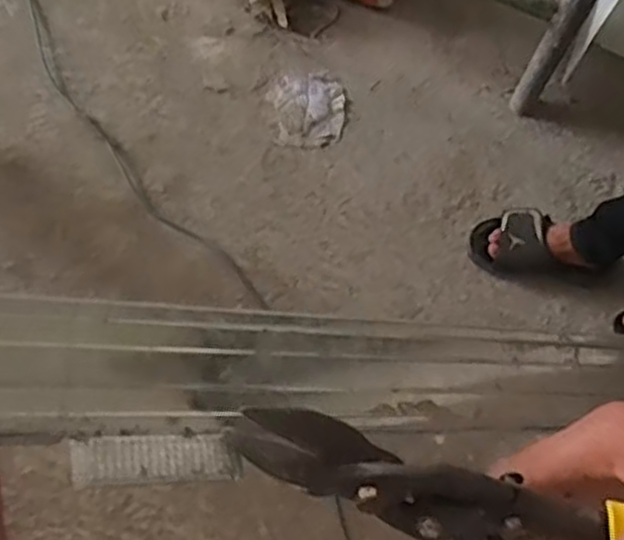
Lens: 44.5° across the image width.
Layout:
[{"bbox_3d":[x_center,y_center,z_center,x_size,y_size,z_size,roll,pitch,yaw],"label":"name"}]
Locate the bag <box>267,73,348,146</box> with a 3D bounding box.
[{"bbox_3d":[-0.005,-0.335,1.585,0.155,0.016,0.159,-5,74,-3],"label":"bag"}]

